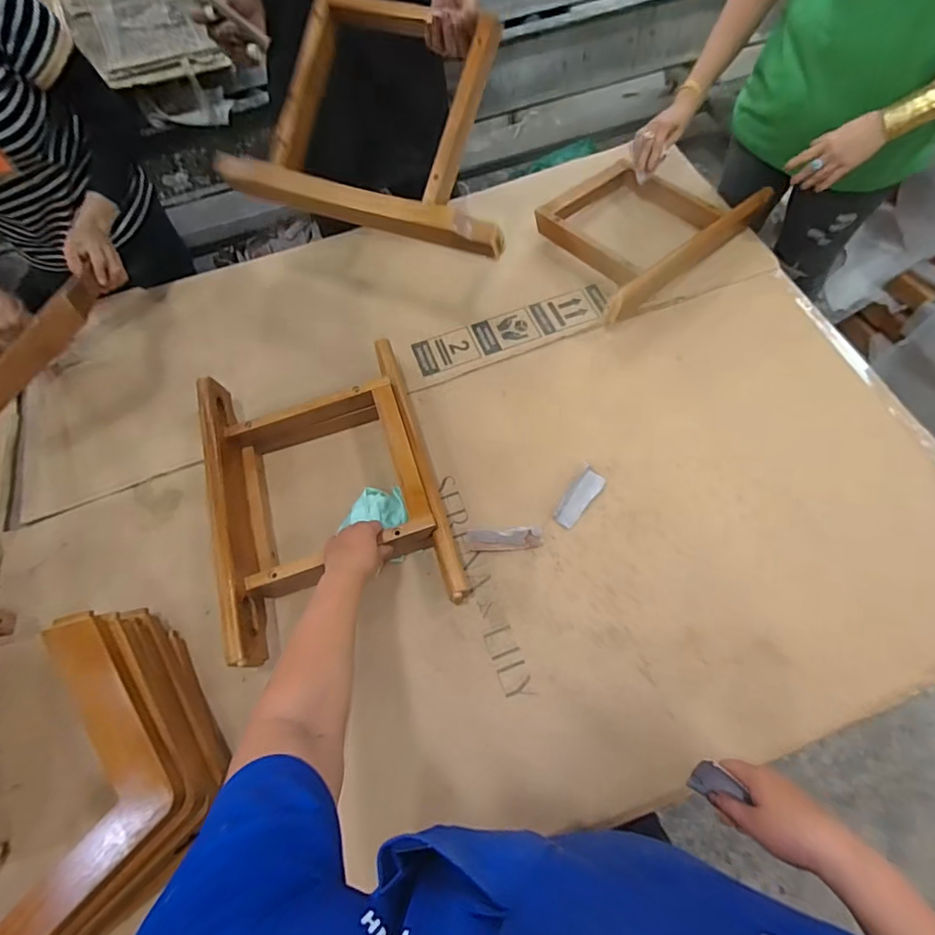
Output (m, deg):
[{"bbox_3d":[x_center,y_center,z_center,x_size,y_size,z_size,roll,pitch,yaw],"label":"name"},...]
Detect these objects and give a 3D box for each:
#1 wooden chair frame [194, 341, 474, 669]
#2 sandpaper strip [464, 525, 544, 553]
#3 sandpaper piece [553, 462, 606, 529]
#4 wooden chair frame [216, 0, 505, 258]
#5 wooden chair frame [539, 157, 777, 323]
[{"bbox_3d":[-0.232,0.034,0.833,0.350,0.115,0.475,-17,67,-4],"label":"wooden chair frame"},{"bbox_3d":[0.058,0.117,0.808,0.127,0.022,0.034,-5,66,1],"label":"sandpaper strip"},{"bbox_3d":[0.187,0.051,0.830,0.044,0.014,0.110,34,73,16],"label":"sandpaper piece"},{"bbox_3d":[-0.117,-0.515,0.730,0.432,0.056,0.310,19,95,9],"label":"wooden chair frame"},{"bbox_3d":[0.338,-0.518,1.024,0.462,0.103,0.333,-41,70,-13],"label":"wooden chair frame"}]

